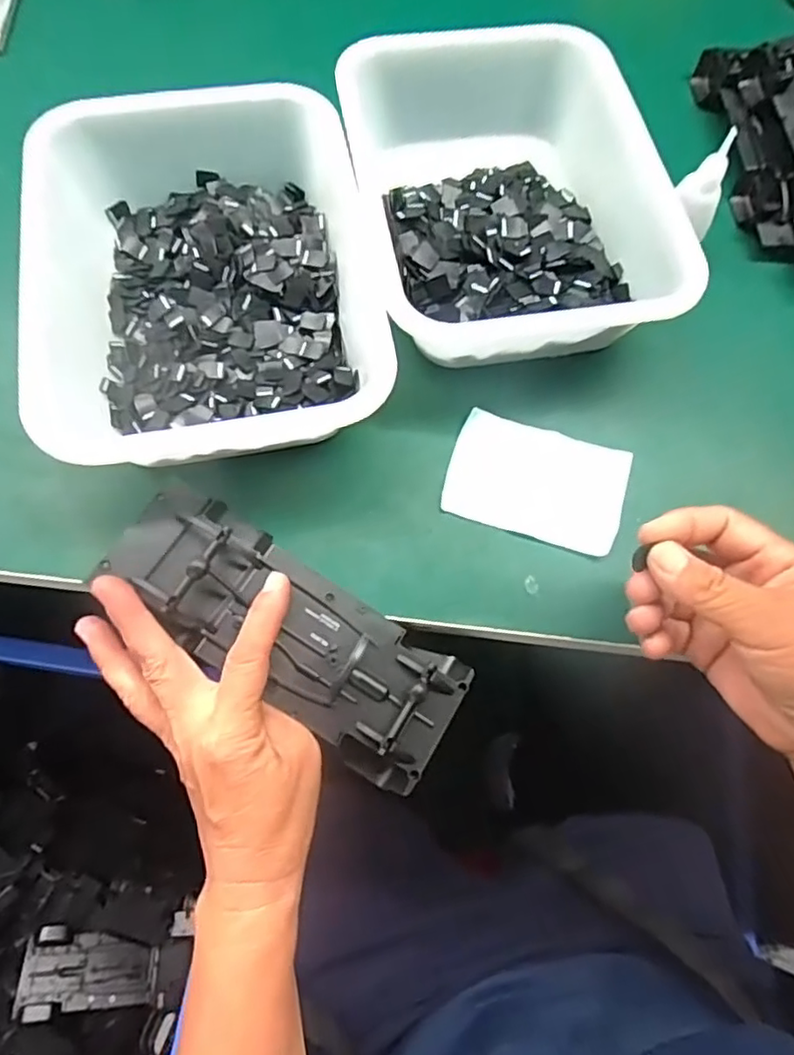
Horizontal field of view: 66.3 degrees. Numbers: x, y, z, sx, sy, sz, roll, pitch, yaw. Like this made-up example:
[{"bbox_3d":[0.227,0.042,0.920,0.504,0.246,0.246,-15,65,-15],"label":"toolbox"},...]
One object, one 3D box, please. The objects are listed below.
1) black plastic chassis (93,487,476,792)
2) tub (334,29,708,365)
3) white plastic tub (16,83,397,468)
[{"bbox_3d":[-0.056,0.053,0.316,0.192,0.030,0.070,35,73,0],"label":"black plastic chassis"},{"bbox_3d":[0.067,-0.213,0.394,0.179,0.057,0.231,-11,71,-5],"label":"tub"},{"bbox_3d":[-0.114,-0.155,0.364,0.193,0.061,0.247,-13,71,-6],"label":"white plastic tub"}]

